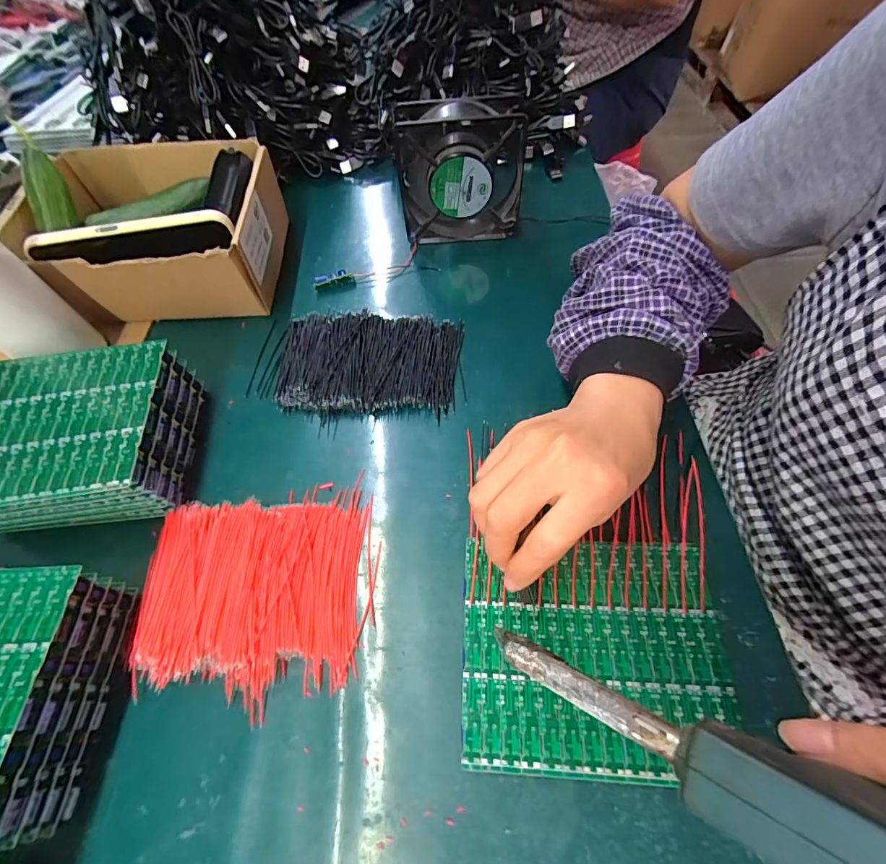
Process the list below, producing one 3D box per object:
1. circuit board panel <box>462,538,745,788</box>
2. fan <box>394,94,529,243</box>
[{"bbox_3d":[0.088,0.128,0.251,0.149,0.010,0.122,1,60,2],"label":"circuit board panel"},{"bbox_3d":[0.018,-0.258,0.430,0.119,0.128,0.040,-2,59,2],"label":"fan"}]

